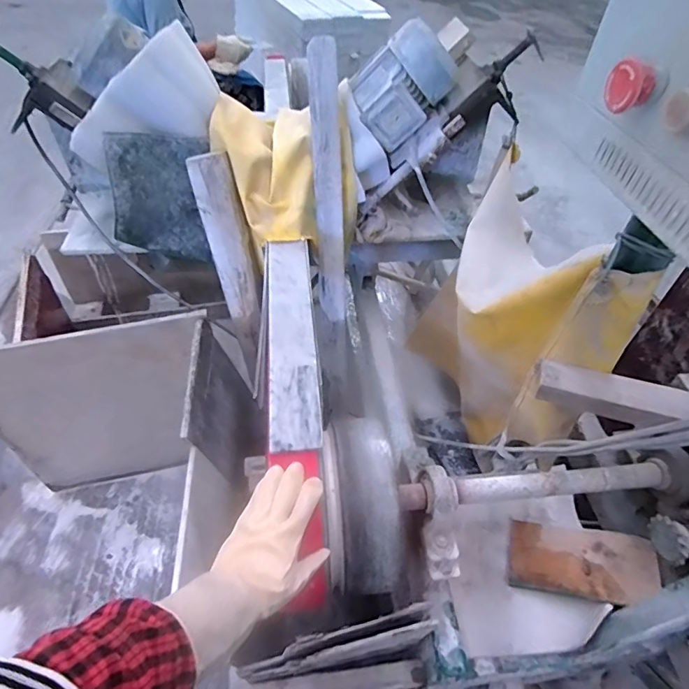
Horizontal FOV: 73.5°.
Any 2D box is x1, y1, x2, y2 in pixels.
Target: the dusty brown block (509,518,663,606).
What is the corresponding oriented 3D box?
[{"bbox_3d":[0.432,0.398,0.852,0.238,0.023,0.128,0,45,25],"label":"dusty brown block"}]

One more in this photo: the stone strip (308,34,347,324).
[{"bbox_3d":[-0.035,-0.318,0.984,0.071,0.561,0.032,-6,24,-8],"label":"stone strip"}]

